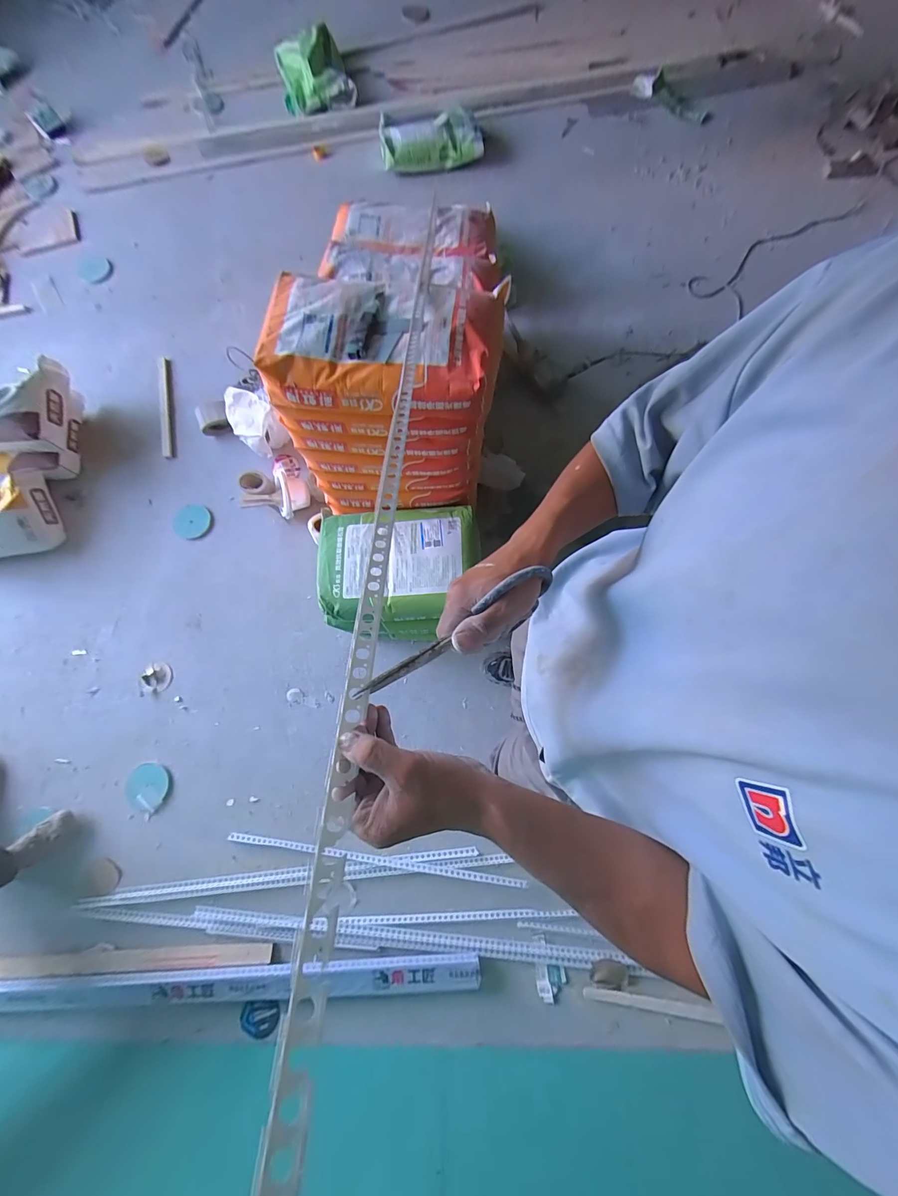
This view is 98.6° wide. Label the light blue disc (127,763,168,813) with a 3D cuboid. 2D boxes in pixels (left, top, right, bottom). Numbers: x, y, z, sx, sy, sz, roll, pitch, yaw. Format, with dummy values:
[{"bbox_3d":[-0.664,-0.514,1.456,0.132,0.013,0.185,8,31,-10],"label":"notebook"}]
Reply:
[{"bbox_3d":[-0.995,0.620,1.271,0.141,0.007,0.128,29,79,7],"label":"light blue disc"}]

